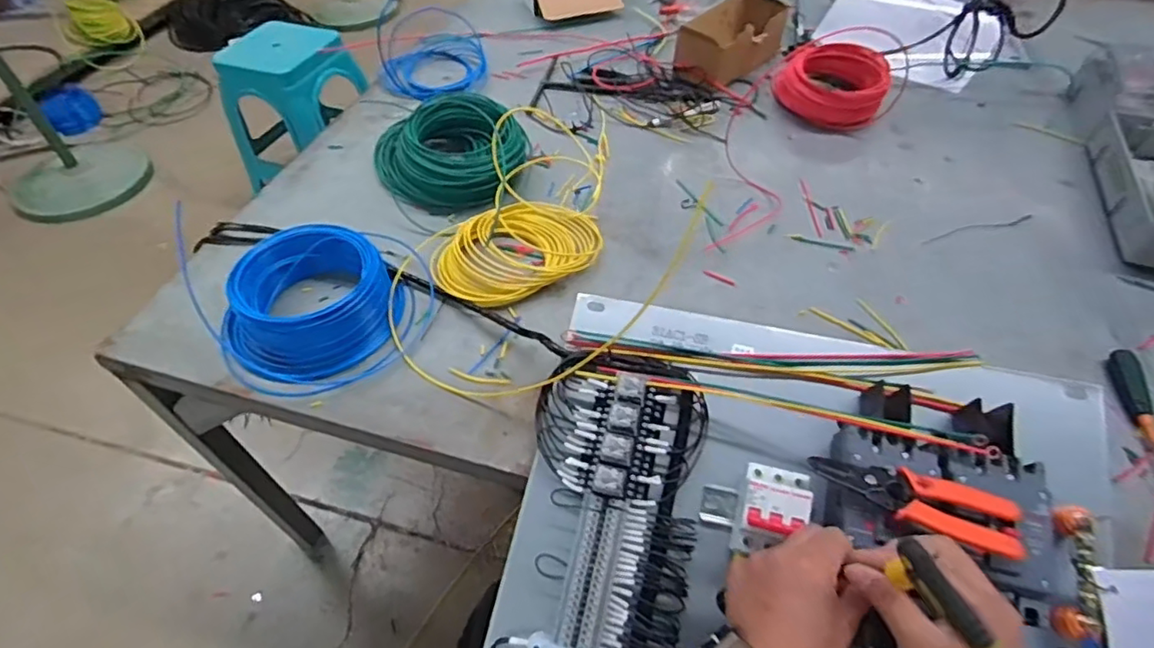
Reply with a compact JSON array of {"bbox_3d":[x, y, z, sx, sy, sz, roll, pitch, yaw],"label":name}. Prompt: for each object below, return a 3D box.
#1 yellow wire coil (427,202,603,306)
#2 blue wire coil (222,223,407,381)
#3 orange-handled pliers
[{"bbox_3d":[-0.079,-0.109,0.816,0.235,0.047,0.166,-25,54,-19],"label":"yellow wire coil"},{"bbox_3d":[-0.323,-0.026,0.736,0.202,0.093,0.170,-29,56,-22],"label":"blue wire coil"},{"bbox_3d":[0.275,0.144,0.492,0.154,0.026,0.052,16,52,13],"label":"orange-handled pliers"}]

